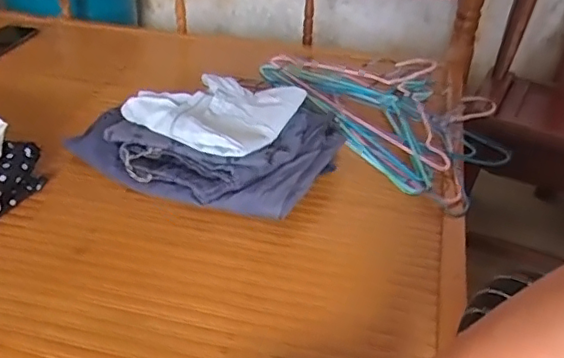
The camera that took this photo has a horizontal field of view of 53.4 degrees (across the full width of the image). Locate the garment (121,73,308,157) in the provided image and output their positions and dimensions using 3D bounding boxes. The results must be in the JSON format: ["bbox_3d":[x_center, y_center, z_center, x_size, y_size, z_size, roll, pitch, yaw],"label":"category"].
[{"bbox_3d":[-0.083,-0.093,0.716,0.177,0.030,0.156,22,39,25],"label":"garment"}]

